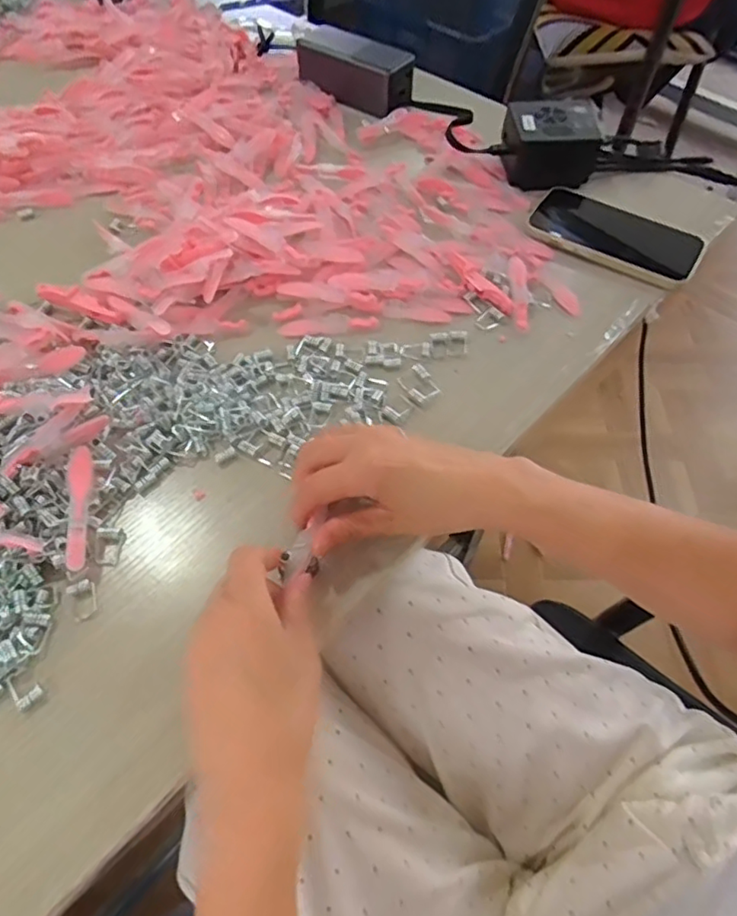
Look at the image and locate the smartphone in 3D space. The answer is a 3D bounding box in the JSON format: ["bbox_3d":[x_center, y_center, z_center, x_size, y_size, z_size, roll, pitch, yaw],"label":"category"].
[{"bbox_3d":[0.213,-0.197,0.515,0.146,0.011,0.078,31,62,18],"label":"smartphone"}]

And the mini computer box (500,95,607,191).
[{"bbox_3d":[0.172,-0.299,0.557,0.085,0.047,0.074,-2,57,-2],"label":"mini computer box"}]

